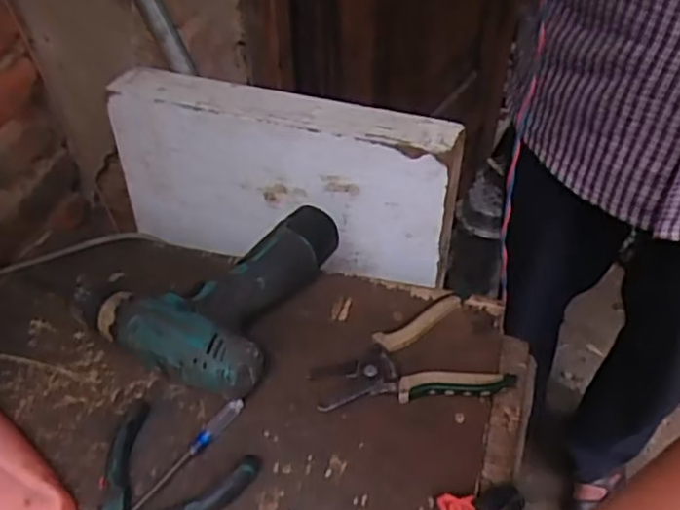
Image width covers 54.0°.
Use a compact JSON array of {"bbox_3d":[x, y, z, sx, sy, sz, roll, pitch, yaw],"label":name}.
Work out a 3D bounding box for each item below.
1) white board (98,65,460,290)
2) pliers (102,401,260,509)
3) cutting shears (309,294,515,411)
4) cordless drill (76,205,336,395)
[{"bbox_3d":[-0.061,-0.079,0.703,0.365,0.182,0.065,13,40,16],"label":"white board"},{"bbox_3d":[-0.141,0.179,0.471,0.112,0.020,0.139,21,49,20],"label":"pliers"},{"bbox_3d":[0.056,0.080,0.559,0.155,0.026,0.094,-4,45,-4],"label":"cutting shears"},{"bbox_3d":[-0.120,0.025,0.599,0.182,0.062,0.197,16,47,15],"label":"cordless drill"}]

